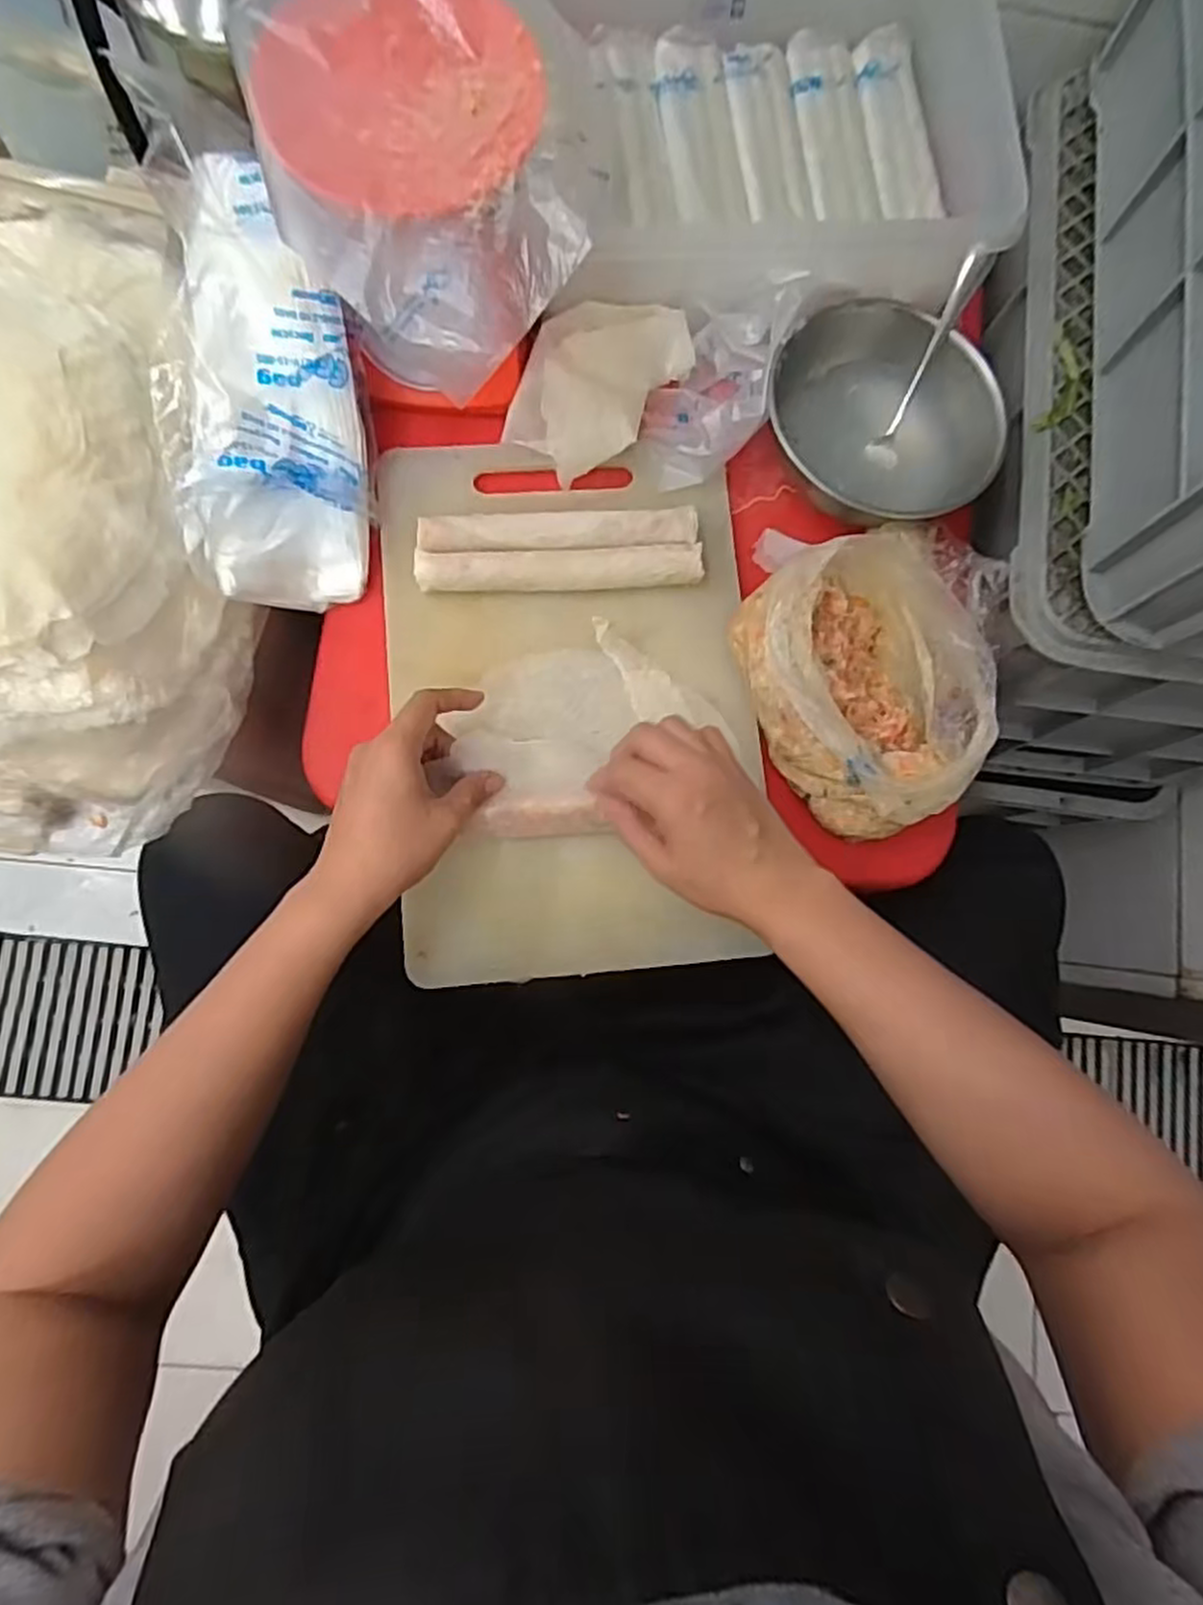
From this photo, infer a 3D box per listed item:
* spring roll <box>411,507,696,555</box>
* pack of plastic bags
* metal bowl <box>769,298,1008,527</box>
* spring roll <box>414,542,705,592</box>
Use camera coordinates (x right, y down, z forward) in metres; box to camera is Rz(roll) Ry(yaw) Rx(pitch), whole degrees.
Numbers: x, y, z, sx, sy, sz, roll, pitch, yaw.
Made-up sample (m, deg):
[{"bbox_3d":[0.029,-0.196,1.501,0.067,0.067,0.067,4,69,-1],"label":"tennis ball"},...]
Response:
[{"bbox_3d":[-0.030,-0.198,0.550,0.197,0.019,0.033,-4,82,-5],"label":"spring roll"},{"bbox_3d":[-0.215,-0.266,0.491,0.104,0.076,0.263,-4,102,-5],"label":"pack of plastic bags"},{"bbox_3d":[0.206,-0.282,0.562,0.167,0.052,0.153,1,82,-4],"label":"metal bowl"},{"bbox_3d":[-0.029,-0.169,0.547,0.202,0.019,0.029,-4,82,-5],"label":"spring roll"}]

